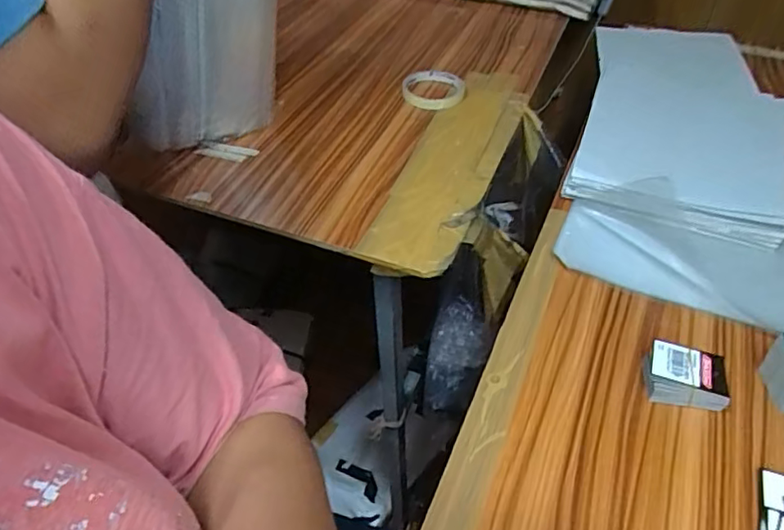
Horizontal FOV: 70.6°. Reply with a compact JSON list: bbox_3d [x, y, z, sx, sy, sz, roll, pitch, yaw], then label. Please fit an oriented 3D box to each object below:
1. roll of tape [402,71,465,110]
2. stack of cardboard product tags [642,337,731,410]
[{"bbox_3d":[0.054,-0.236,0.751,0.082,0.023,0.082,0,45,0],"label":"roll of tape"},{"bbox_3d":[0.220,0.085,0.418,0.052,0.028,0.039,15,47,16],"label":"stack of cardboard product tags"}]

